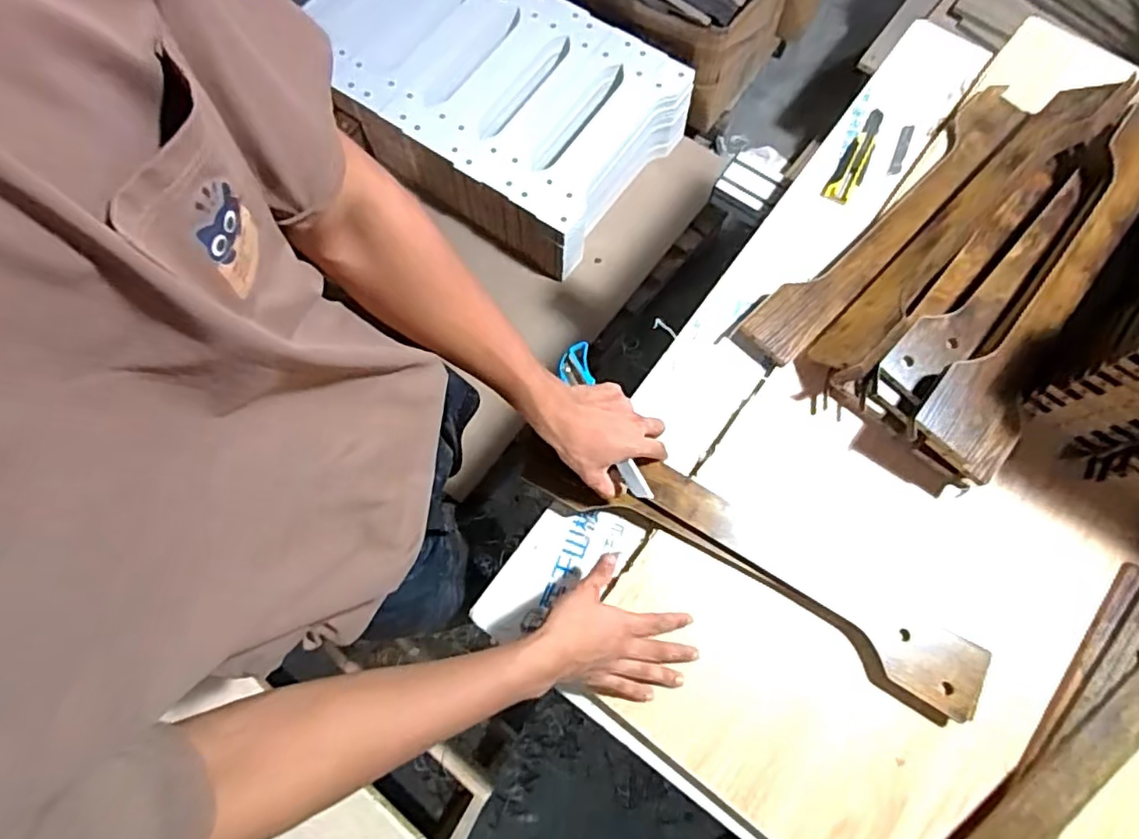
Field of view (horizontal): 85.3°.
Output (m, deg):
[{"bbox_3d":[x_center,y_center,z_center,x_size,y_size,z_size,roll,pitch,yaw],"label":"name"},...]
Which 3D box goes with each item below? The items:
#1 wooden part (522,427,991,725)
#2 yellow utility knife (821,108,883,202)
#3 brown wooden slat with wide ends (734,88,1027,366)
[{"bbox_3d":[0.195,0.157,0.708,0.552,0.032,0.094,29,77,8],"label":"wooden part"},{"bbox_3d":[0.422,-0.386,0.907,0.040,0.019,0.179,29,77,9],"label":"yellow utility knife"},{"bbox_3d":[0.442,-0.281,0.847,0.078,0.028,0.553,43,79,12],"label":"brown wooden slat with wide ends"}]

